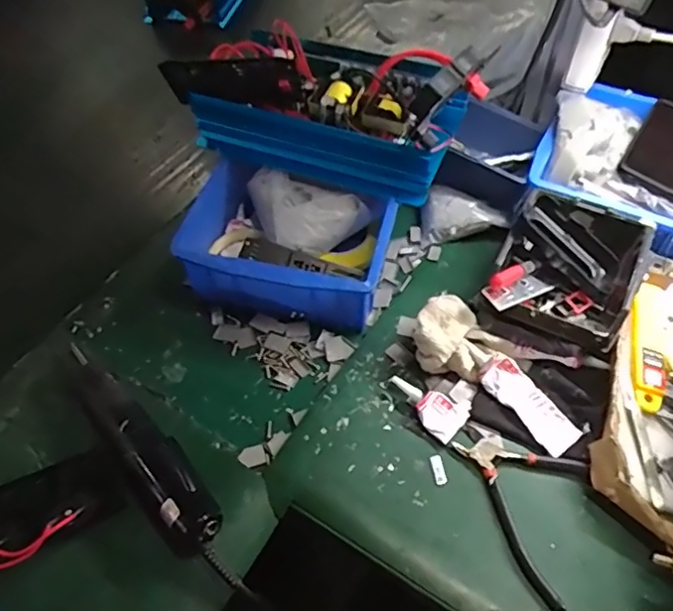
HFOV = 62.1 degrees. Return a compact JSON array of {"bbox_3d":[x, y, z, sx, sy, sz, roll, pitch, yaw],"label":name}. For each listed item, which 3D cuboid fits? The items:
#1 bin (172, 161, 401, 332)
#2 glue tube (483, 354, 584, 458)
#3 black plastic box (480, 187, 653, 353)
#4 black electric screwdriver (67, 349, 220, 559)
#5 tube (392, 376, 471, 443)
[{"bbox_3d":[-0.047,-0.063,0.591,0.201,0.082,0.149,11,55,10],"label":"bin"},{"bbox_3d":[0.173,0.089,0.504,0.039,0.025,0.097,-33,59,-20],"label":"glue tube"},{"bbox_3d":[0.222,-0.029,0.539,0.121,0.071,0.146,24,57,18],"label":"black plastic box"},{"bbox_3d":[-0.167,0.123,0.482,0.048,0.054,0.206,-35,60,-21],"label":"black electric screwdriver"},{"bbox_3d":[0.083,0.089,0.509,0.072,0.018,0.037,36,63,25],"label":"tube"}]

